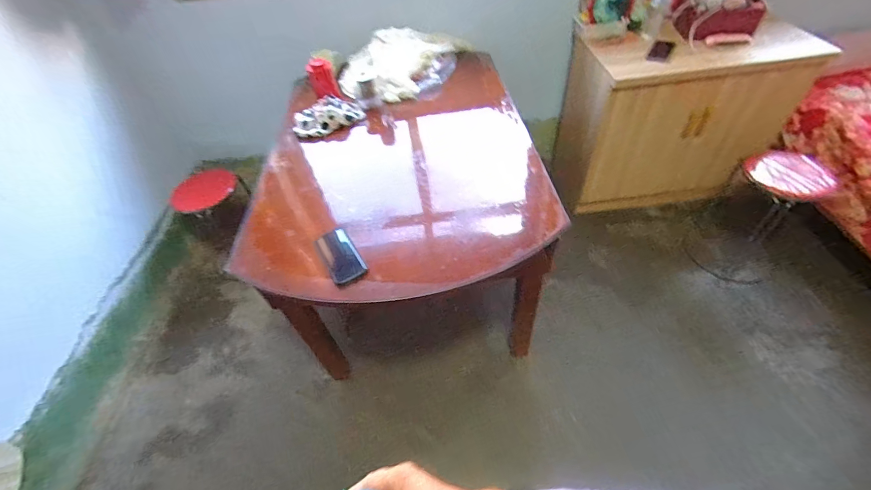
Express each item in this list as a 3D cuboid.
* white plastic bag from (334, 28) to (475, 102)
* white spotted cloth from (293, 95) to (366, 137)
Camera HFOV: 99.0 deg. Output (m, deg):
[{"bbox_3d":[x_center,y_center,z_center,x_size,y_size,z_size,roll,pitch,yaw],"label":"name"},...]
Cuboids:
[{"bbox_3d":[-0.124,-0.718,1.453,0.529,0.132,0.376,-7,49,1],"label":"white plastic bag"},{"bbox_3d":[-0.377,-0.456,1.306,0.245,0.075,0.135,-24,51,-14],"label":"white spotted cloth"}]

